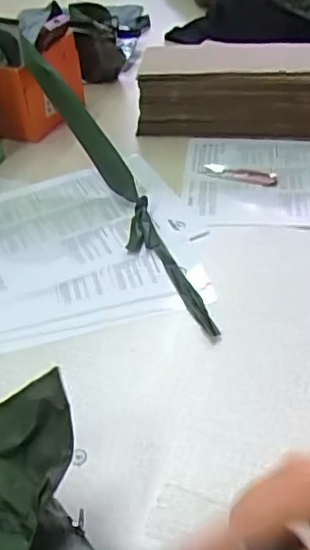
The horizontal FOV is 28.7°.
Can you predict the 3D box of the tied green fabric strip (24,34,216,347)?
[{"bbox_3d":[-0.050,-0.123,0.731,0.058,0.078,0.514,-22,61,-17],"label":"tied green fabric strip"}]

